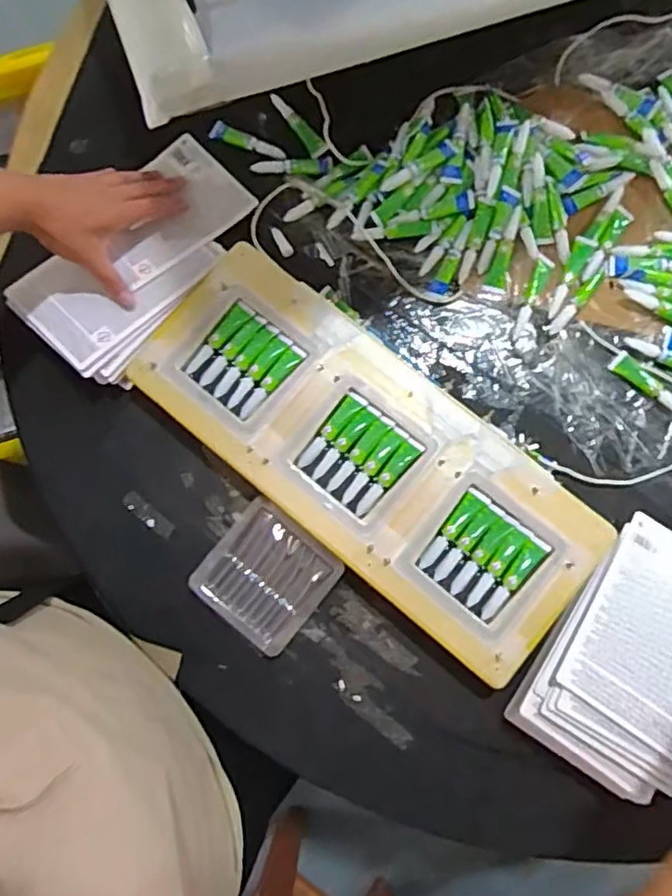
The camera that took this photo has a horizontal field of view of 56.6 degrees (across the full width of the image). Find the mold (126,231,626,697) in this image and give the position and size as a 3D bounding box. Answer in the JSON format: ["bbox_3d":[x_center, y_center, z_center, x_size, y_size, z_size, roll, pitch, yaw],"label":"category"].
[{"bbox_3d":[0.023,0.006,0.558,0.422,0.039,0.169,39,83,8],"label":"mold"}]

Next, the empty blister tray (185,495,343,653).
[{"bbox_3d":[-0.061,0.116,0.558,0.103,0.022,0.101,38,83,8],"label":"empty blister tray"}]

